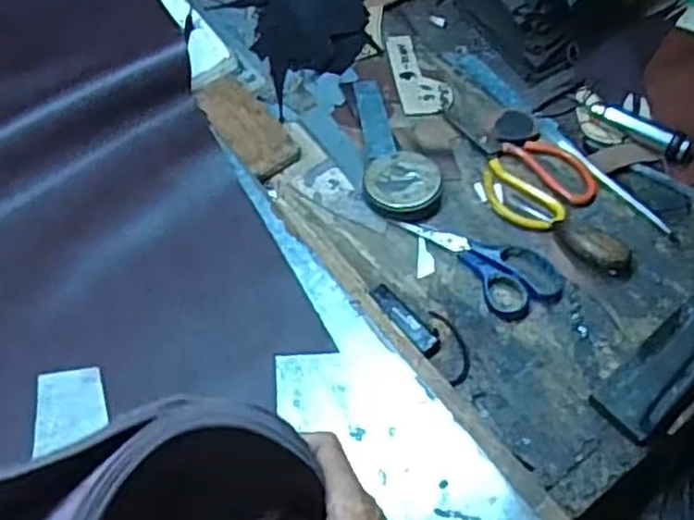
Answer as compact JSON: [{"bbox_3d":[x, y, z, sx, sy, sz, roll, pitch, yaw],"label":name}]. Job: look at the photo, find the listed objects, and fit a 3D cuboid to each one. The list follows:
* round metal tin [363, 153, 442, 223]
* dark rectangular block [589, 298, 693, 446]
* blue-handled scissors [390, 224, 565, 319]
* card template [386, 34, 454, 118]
[{"bbox_3d":[0.055,-0.076,0.724,0.073,0.025,0.074,0,57,0],"label":"round metal tin"},{"bbox_3d":[0.272,0.088,0.609,0.152,0.015,0.057,-37,64,-21],"label":"dark rectangular block"},{"bbox_3d":[0.123,-0.007,0.681,0.070,0.014,0.160,-39,64,-22],"label":"blue-handled scissors"},{"bbox_3d":[0.081,-0.211,0.831,0.054,0.005,0.131,-11,56,-2],"label":"card template"}]

